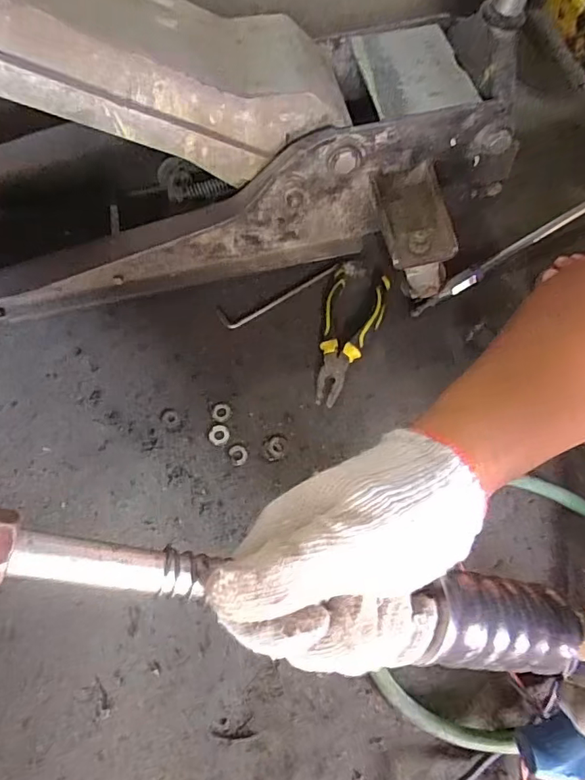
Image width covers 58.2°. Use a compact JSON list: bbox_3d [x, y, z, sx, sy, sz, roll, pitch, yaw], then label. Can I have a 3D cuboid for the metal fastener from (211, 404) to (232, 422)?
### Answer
[{"bbox_3d":[-0.086,0.027,0.638,0.024,0.004,0.022,27,68,15],"label":"metal fastener"}]

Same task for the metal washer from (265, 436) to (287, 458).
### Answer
[{"bbox_3d":[-0.019,0.065,0.610,0.025,0.004,0.026,-1,64,2],"label":"metal washer"}]

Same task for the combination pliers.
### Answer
[{"bbox_3d":[0.072,-0.069,0.661,0.073,0.026,0.195,11,65,8],"label":"combination pliers"}]

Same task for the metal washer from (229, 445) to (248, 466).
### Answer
[{"bbox_3d":[-0.063,0.076,0.615,0.021,0.004,0.025,-19,64,-7],"label":"metal washer"}]

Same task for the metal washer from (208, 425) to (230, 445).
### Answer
[{"bbox_3d":[-0.087,0.053,0.624,0.024,0.004,0.024,37,71,18],"label":"metal washer"}]

